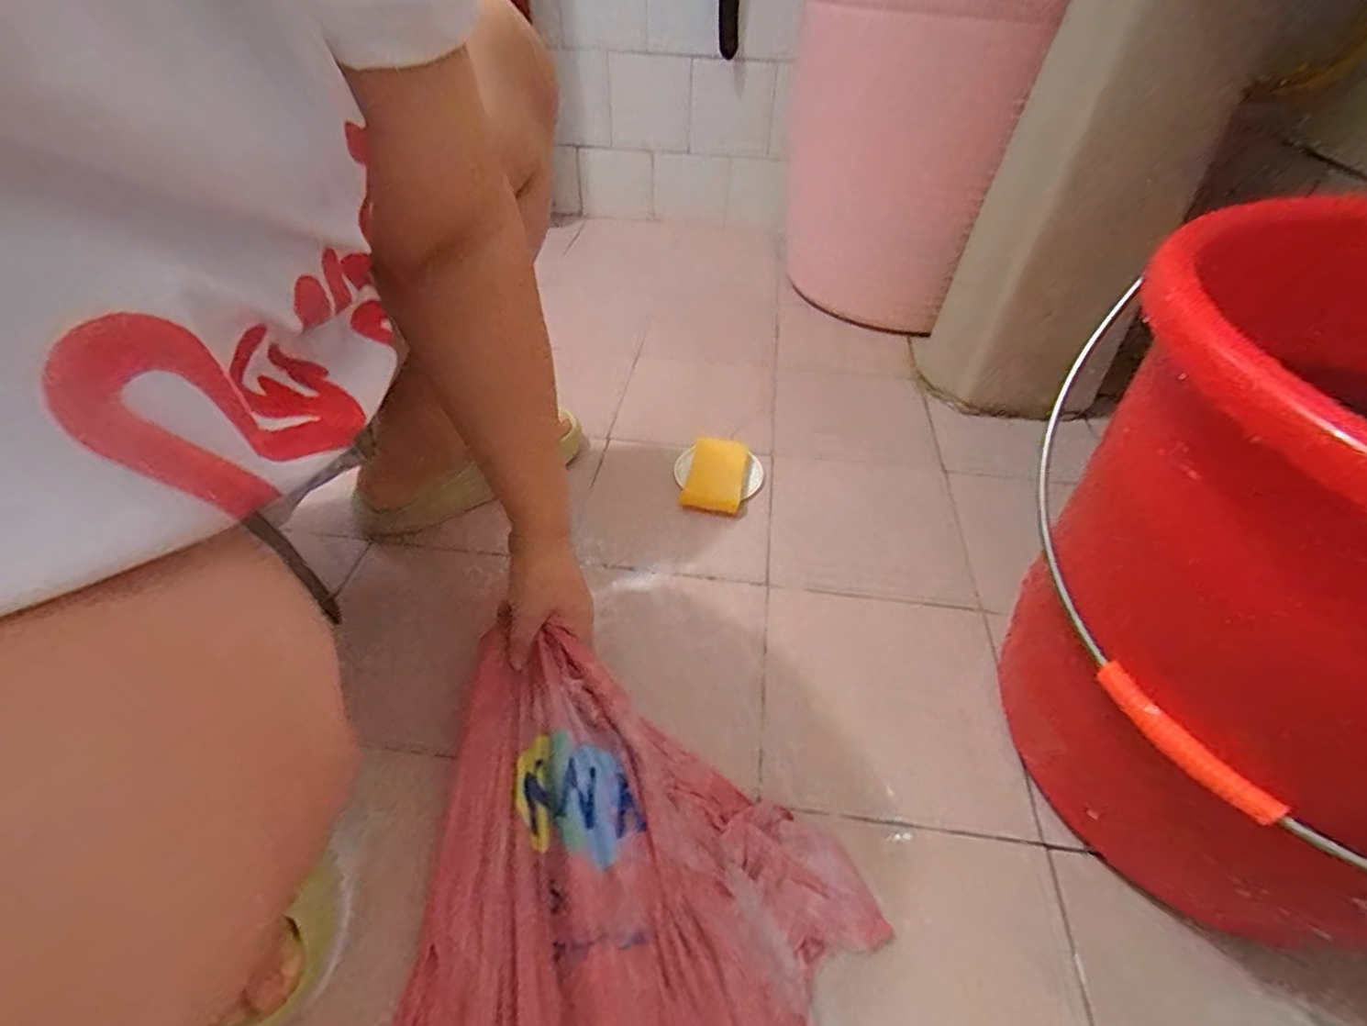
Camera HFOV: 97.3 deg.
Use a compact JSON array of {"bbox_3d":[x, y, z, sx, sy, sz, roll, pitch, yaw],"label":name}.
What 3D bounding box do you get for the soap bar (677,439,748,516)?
[{"bbox_3d":[0.036,-0.043,0.682,0.063,0.025,0.106,12,46,9],"label":"soap bar"}]

